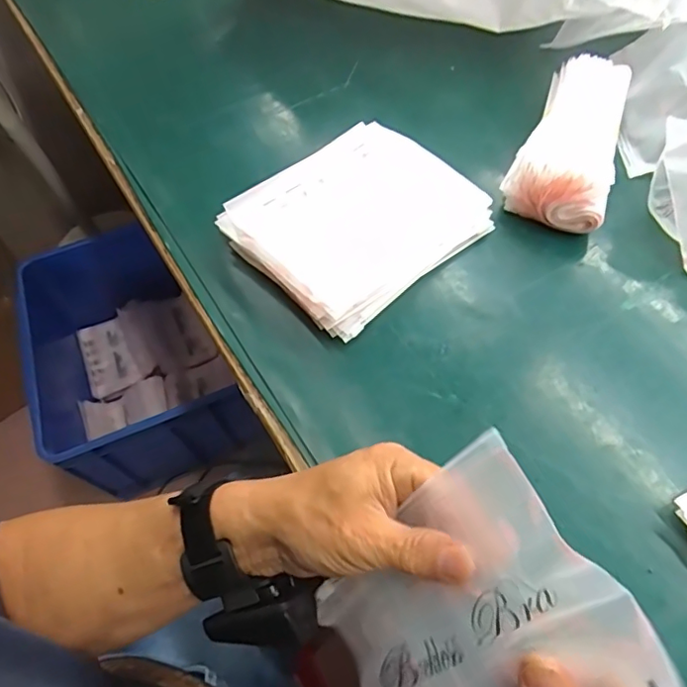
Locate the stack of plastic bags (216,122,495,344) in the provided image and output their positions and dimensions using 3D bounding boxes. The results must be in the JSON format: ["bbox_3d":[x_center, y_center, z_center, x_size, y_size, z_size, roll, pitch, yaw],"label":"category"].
[{"bbox_3d":[0.014,-0.116,0.498,0.207,0.034,0.169,-38,64,-18],"label":"stack of plastic bags"}]

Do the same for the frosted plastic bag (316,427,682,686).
[{"bbox_3d":[0.057,0.158,0.286,0.030,0.180,0.139,-3,51,-46],"label":"frosted plastic bag"}]

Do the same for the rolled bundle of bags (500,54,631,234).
[{"bbox_3d":[0.221,-0.196,0.527,0.085,0.061,0.195,20,62,15],"label":"rolled bundle of bags"}]

